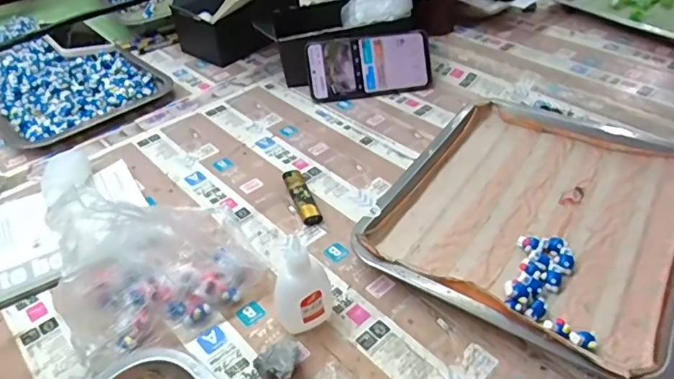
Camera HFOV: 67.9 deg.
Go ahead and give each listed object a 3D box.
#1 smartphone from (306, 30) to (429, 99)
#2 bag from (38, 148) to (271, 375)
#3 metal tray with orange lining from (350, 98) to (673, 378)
[{"bbox_3d":[0.043,-0.165,0.664,0.162,0.076,0.010,-8,10,-3],"label":"smartphone"},{"bbox_3d":[-0.143,0.039,0.389,0.144,0.120,0.097,-20,44,-20],"label":"bag"},{"bbox_3d":[0.193,0.014,0.478,0.270,0.029,0.299,24,47,27],"label":"metal tray with orange lining"}]

